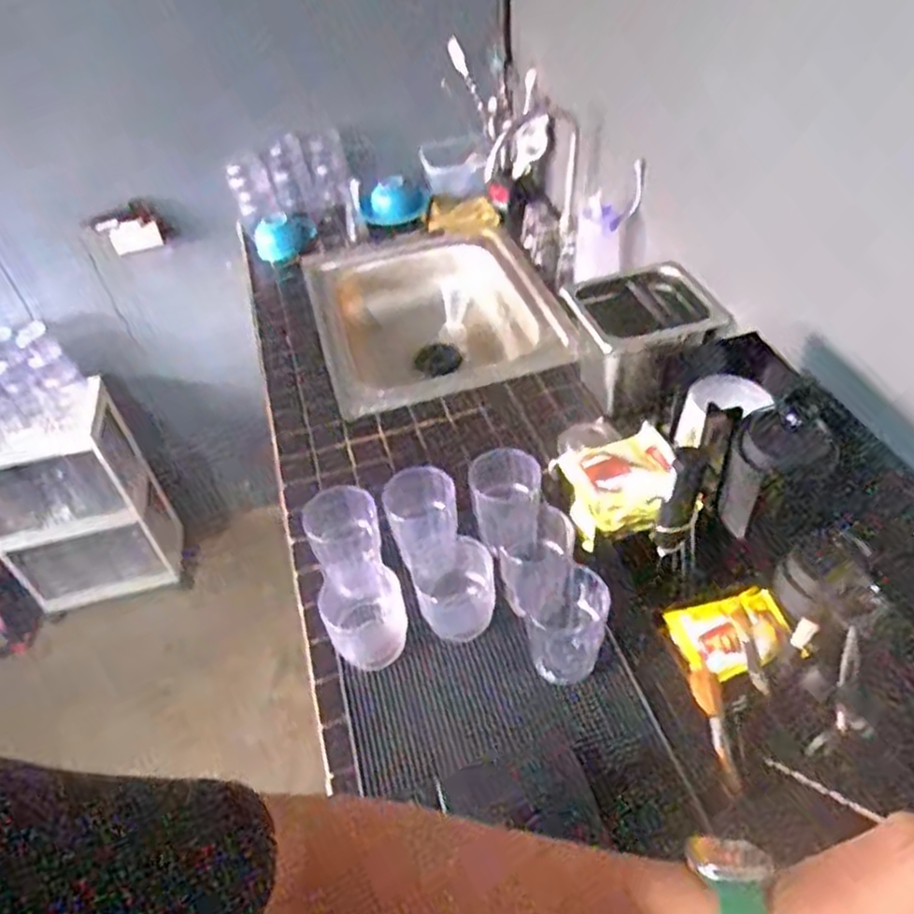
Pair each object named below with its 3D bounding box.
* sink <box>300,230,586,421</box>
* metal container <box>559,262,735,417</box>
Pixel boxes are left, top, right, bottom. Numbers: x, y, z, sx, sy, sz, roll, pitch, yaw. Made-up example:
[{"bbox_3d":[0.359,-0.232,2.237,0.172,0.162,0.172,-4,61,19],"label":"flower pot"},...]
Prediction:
[{"bbox_3d":[-0.035,-0.234,1.320,0.422,0.175,0.528,-15,45,-8],"label":"sink"},{"bbox_3d":[0.257,-0.161,1.006,0.180,0.141,0.173,-14,45,-7],"label":"metal container"}]

